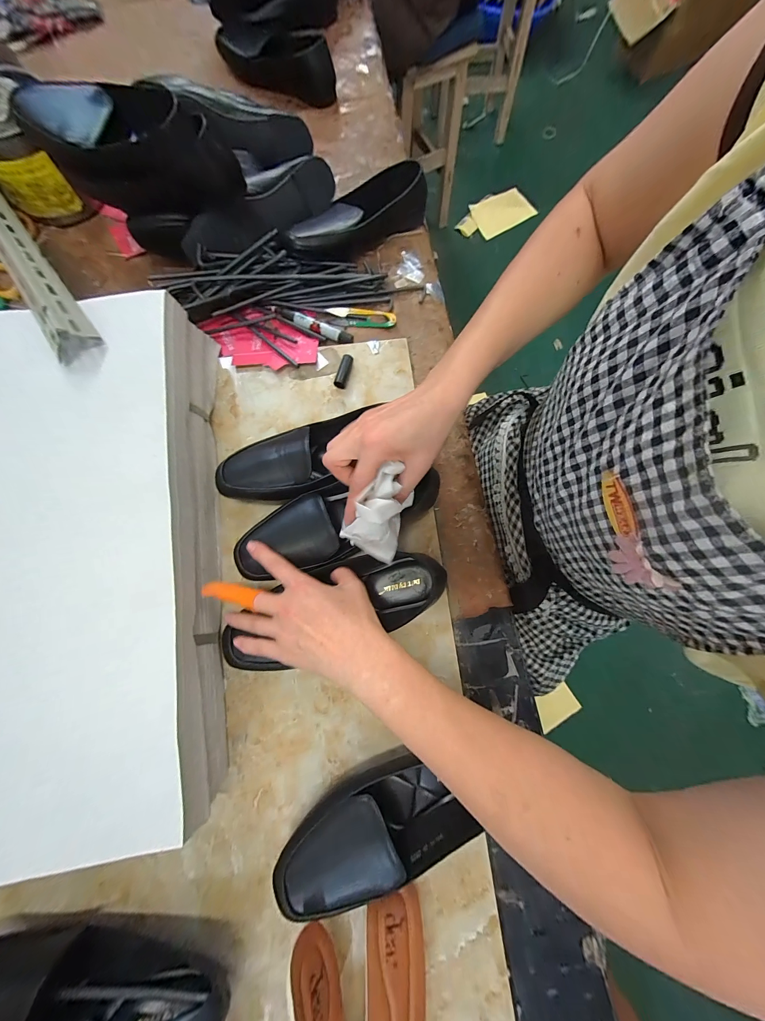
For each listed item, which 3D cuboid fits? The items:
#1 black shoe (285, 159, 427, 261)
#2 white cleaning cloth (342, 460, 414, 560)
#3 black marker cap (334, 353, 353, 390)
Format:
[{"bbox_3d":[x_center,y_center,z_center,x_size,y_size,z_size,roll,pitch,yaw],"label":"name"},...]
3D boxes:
[{"bbox_3d":[-0.040,-0.431,0.473,0.228,0.052,0.087,-33,80,-8],"label":"black shoe"},{"bbox_3d":[-0.007,0.006,0.304,0.055,0.092,0.042,15,37,2],"label":"white cleaning cloth"},{"bbox_3d":[-0.052,-0.186,0.432,0.015,0.018,0.043,16,78,2],"label":"black marker cap"}]

